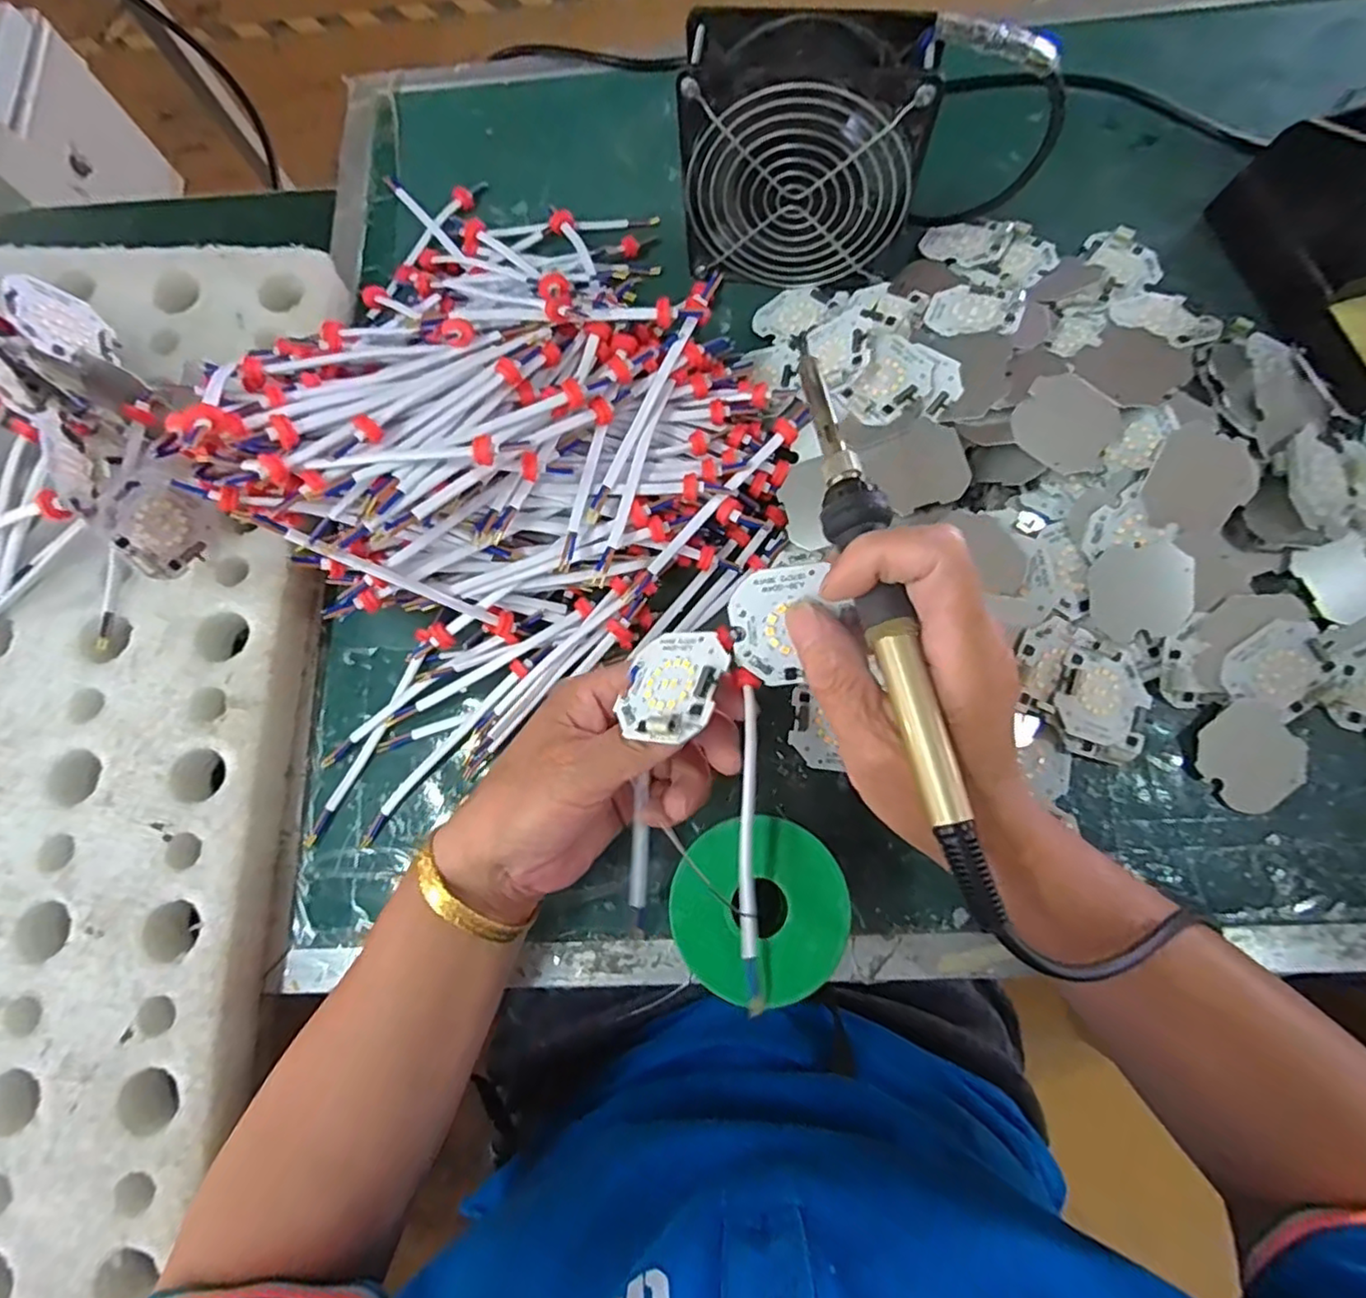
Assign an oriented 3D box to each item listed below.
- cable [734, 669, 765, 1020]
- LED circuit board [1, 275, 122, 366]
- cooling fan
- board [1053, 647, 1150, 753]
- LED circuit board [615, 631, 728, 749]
[{"bbox_3d":[0.025,0.070,0.243,0.009,0.009,0.124,0,82,2],"label":"cable"},{"bbox_3d":[-0.324,-0.171,0.339,0.004,0.045,0.044,-25,103,22],"label":"LED circuit board"},{"bbox_3d":[0.065,-0.254,0.344,0.125,0.111,0.047,6,78,6],"label":"cooling fan"},{"bbox_3d":[0.203,0.025,0.314,0.049,0.004,0.042,15,89,-13],"label":"board"},{"bbox_3d":[-0.006,0.012,0.247,0.042,0.008,0.046,-3,55,37],"label":"LED circuit board"}]

